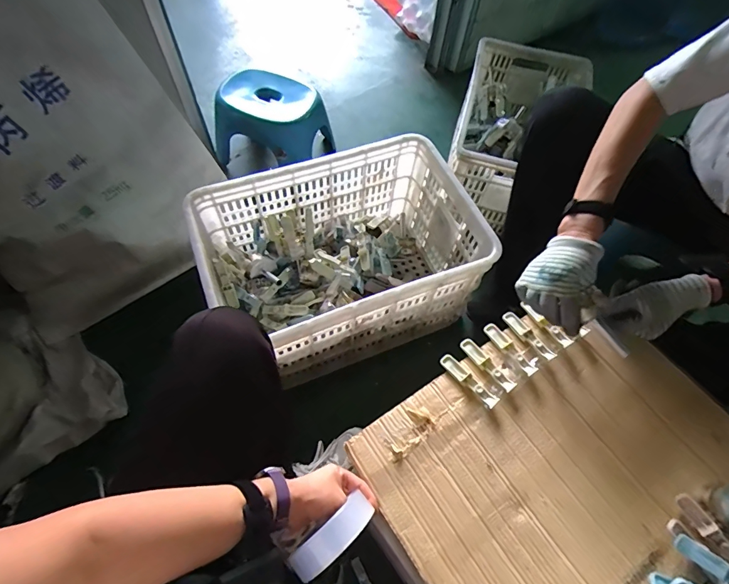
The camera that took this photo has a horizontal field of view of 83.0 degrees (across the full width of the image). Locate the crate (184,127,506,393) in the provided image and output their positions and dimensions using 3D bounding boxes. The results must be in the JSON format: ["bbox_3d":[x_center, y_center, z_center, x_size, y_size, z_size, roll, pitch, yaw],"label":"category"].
[{"bbox_3d":[-0.045,-0.061,0.892,0.514,0.283,0.337,-20,65,-13],"label":"crate"}]

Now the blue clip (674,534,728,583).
[{"bbox_3d":[0.438,0.342,0.510,0.098,0.025,0.021,32,64,29],"label":"blue clip"}]

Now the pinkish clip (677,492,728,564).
[{"bbox_3d":[0.454,0.315,0.540,0.021,0.020,0.097,-27,66,-16],"label":"pinkish clip"}]

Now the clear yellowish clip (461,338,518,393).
[{"bbox_3d":[0.195,0.112,0.649,0.024,0.022,0.102,-32,68,-18],"label":"clear yellowish clip"}]

